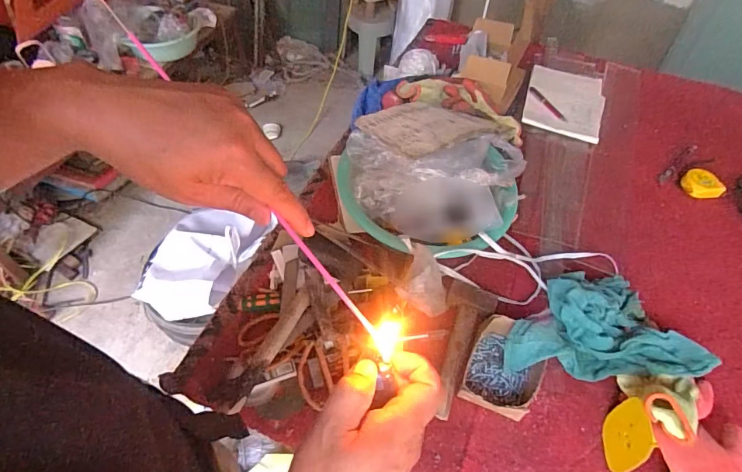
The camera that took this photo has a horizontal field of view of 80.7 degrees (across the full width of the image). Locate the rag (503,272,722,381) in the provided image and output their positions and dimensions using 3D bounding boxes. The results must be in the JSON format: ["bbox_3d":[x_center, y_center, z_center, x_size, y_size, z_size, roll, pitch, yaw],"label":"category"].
[{"bbox_3d":[0.357,0.130,0.696,0.300,0.066,0.176,3,52,1],"label":"rag"}]

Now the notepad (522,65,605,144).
[{"bbox_3d":[0.484,-0.342,1.090,0.184,0.015,0.248,19,58,5],"label":"notepad"}]

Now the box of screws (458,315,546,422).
[{"bbox_3d":[0.197,0.197,0.651,0.103,0.049,0.139,22,55,15],"label":"box of screws"}]

